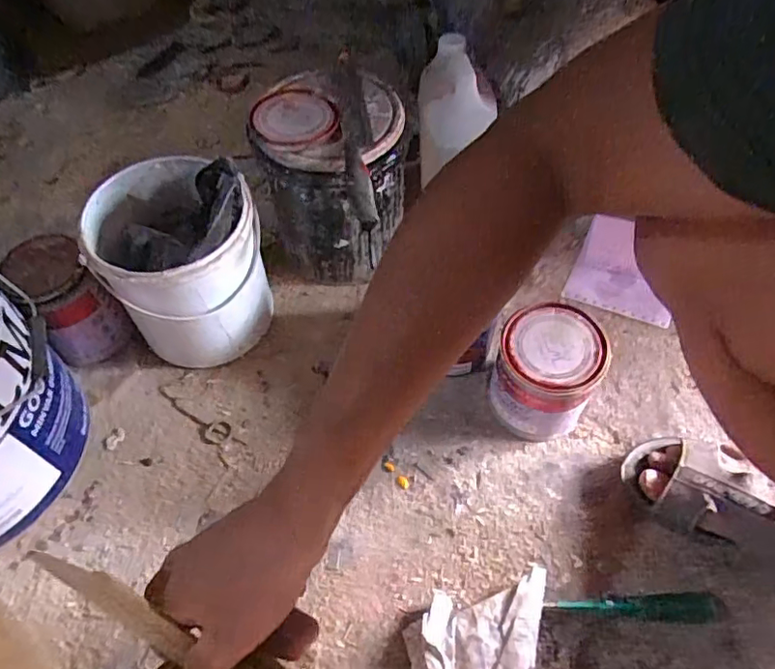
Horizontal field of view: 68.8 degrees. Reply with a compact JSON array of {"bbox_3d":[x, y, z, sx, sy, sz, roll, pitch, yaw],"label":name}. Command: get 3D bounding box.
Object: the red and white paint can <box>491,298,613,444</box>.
[{"bbox_3d":[0.173,0.047,0.626,0.102,0.129,0.106,-1,56,2],"label":"red and white paint can"}]

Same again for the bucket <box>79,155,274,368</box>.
[{"bbox_3d":[-0.233,-0.087,0.678,0.171,0.219,0.176,-1,56,2],"label":"bucket"}]

